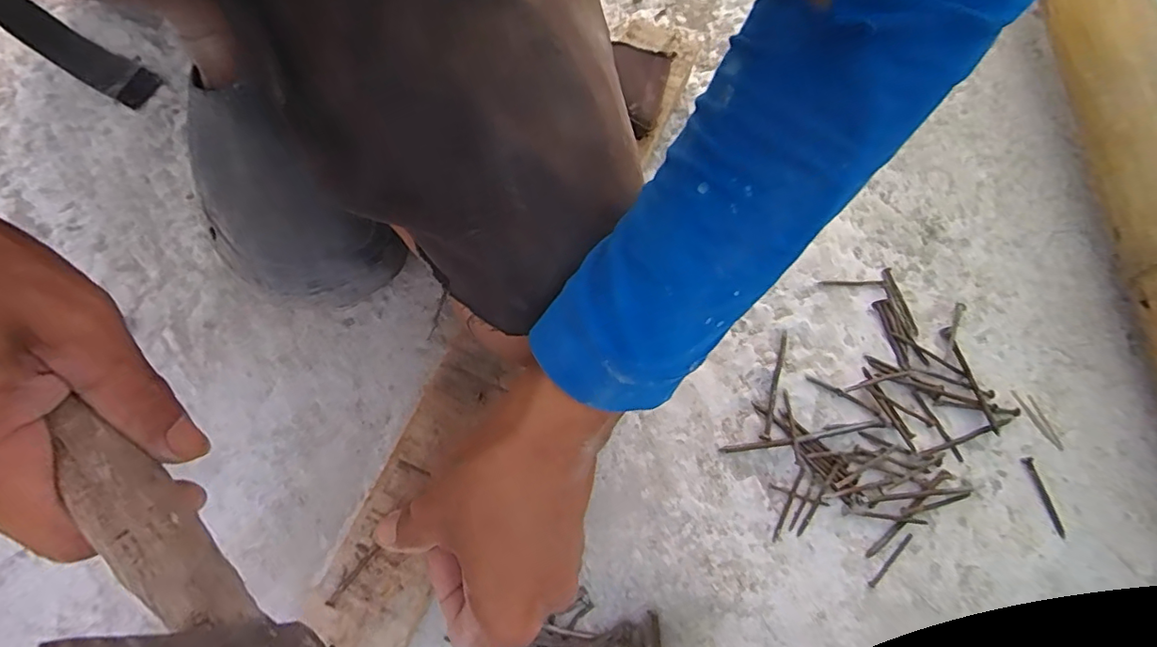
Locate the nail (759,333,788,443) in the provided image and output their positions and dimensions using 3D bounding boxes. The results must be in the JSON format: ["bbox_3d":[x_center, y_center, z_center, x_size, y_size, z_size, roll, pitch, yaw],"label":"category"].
[{"bbox_3d":[0.127,0.039,0.357,0.006,0.004,0.074,17,70,5],"label":"nail"}]

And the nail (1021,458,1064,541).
[{"bbox_3d":[0.282,0.104,0.334,0.007,0.004,0.047,-13,71,-6],"label":"nail"}]

